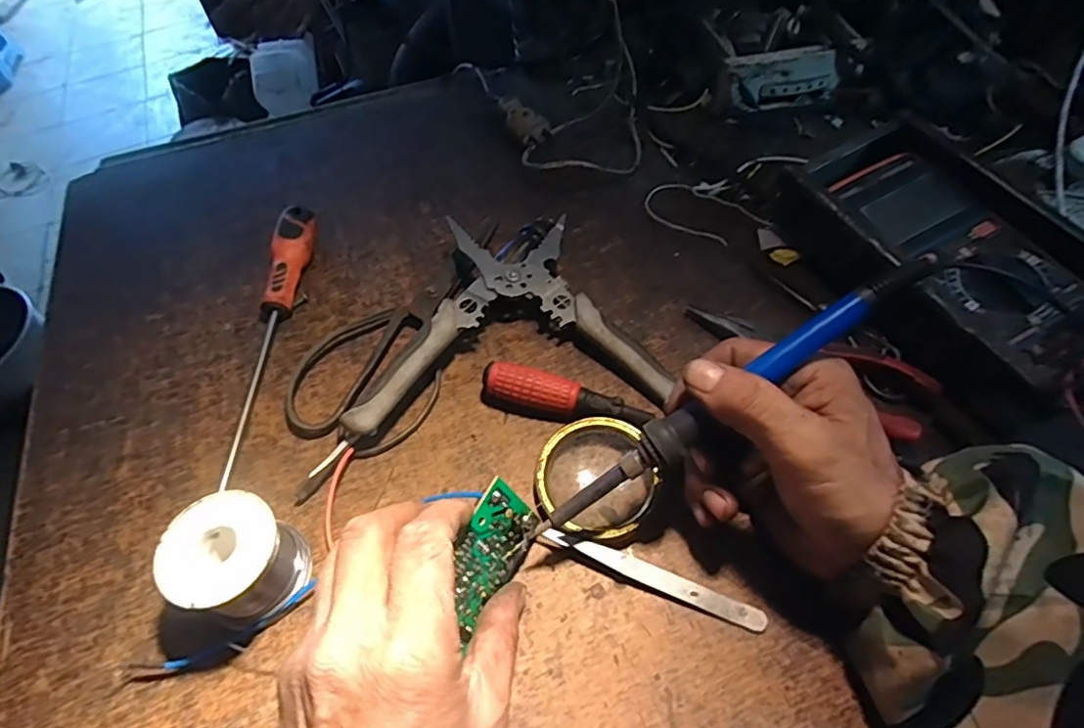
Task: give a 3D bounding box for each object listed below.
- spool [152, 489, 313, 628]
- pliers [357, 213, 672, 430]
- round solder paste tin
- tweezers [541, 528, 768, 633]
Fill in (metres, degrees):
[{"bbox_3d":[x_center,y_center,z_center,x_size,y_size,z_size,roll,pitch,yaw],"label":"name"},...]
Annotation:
[{"bbox_3d":[-0.148,0.094,0.285,0.050,0.051,0.050,-2,59,4],"label":"spool"},{"bbox_3d":[-0.023,-0.035,0.382,0.192,0.036,0.163,-9,59,-1],"label":"pliers"},{"bbox_3d":[0.030,0.063,0.320,0.064,0.015,0.066,-2,59,4],"label":"round solder paste tin"},{"bbox_3d":[0.056,0.106,0.293,0.112,0.010,0.012,18,62,15],"label":"tweezers"}]

